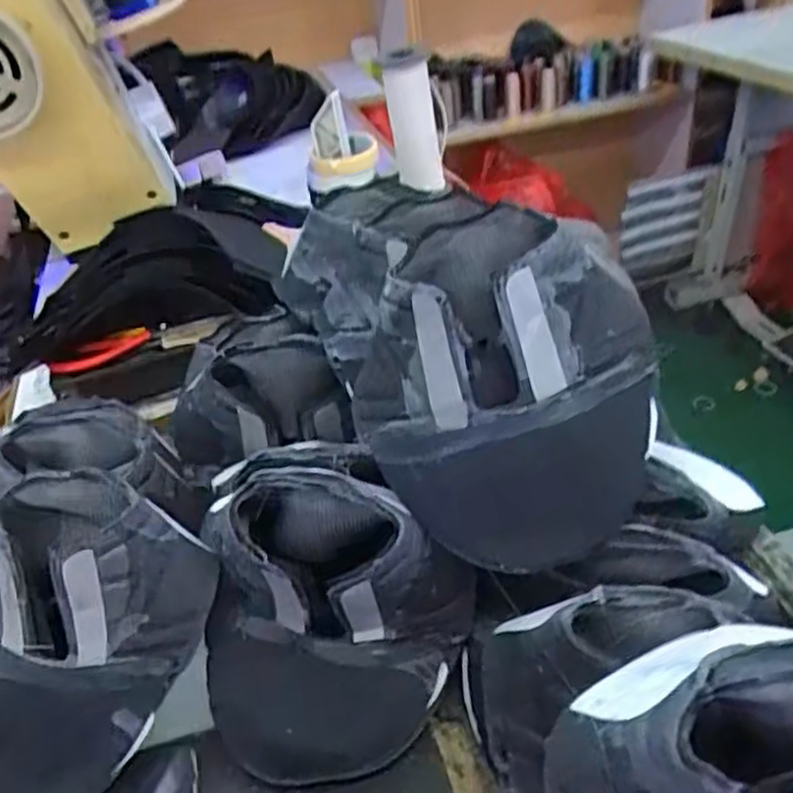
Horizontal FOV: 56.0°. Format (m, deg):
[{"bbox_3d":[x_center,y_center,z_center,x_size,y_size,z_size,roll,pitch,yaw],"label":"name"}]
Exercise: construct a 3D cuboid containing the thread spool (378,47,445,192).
[{"bbox_3d":[0.015,-0.279,0.760,0.050,0.156,0.053,-1,59,9],"label":"thread spool"}]

